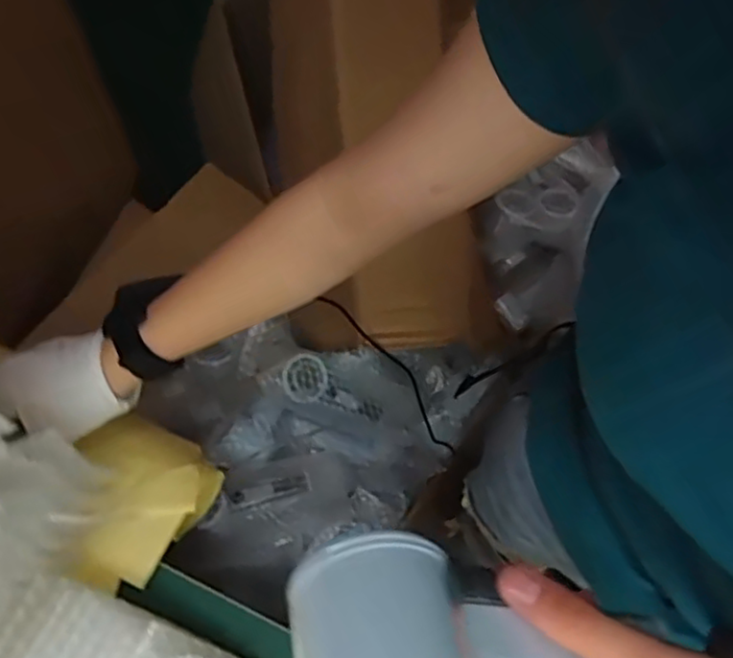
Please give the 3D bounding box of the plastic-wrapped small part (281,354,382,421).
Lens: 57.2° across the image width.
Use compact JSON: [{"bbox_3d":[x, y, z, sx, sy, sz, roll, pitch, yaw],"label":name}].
[{"bbox_3d":[-0.039,0.075,0.782,0.134,0.023,0.047,31,66,-24],"label":"plastic-wrapped small part"}]

